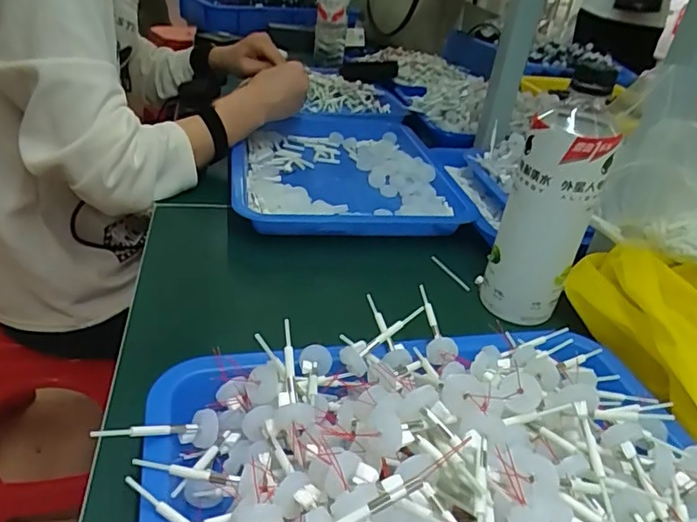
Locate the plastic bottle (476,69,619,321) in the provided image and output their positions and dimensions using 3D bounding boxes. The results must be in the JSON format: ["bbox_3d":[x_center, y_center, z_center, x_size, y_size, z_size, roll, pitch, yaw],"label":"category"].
[{"bbox_3d":[0.167,-0.050,0.453,0.065,0.206,0.064,17,34,16],"label":"plastic bottle"}]

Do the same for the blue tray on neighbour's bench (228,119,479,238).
[{"bbox_3d":[-0.012,-0.124,0.709,0.271,0.035,0.353,-1,33,-12],"label":"blue tray on neighbour's bench"}]

